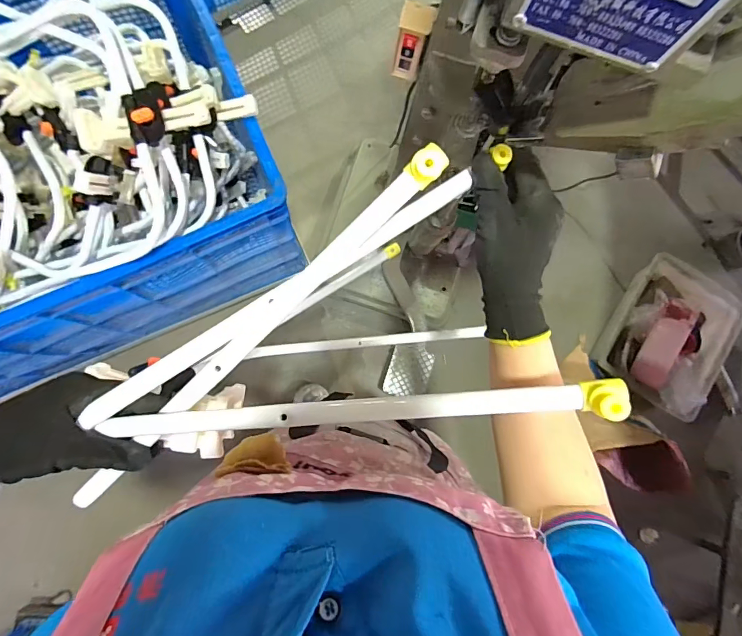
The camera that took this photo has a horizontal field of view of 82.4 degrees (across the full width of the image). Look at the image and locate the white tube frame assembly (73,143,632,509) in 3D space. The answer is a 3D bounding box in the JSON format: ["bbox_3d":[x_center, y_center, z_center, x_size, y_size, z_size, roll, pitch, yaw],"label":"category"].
[{"bbox_3d":[-0.068,0.030,0.311,0.417,0.039,0.191,-20,82,11],"label":"white tube frame assembly"}]

